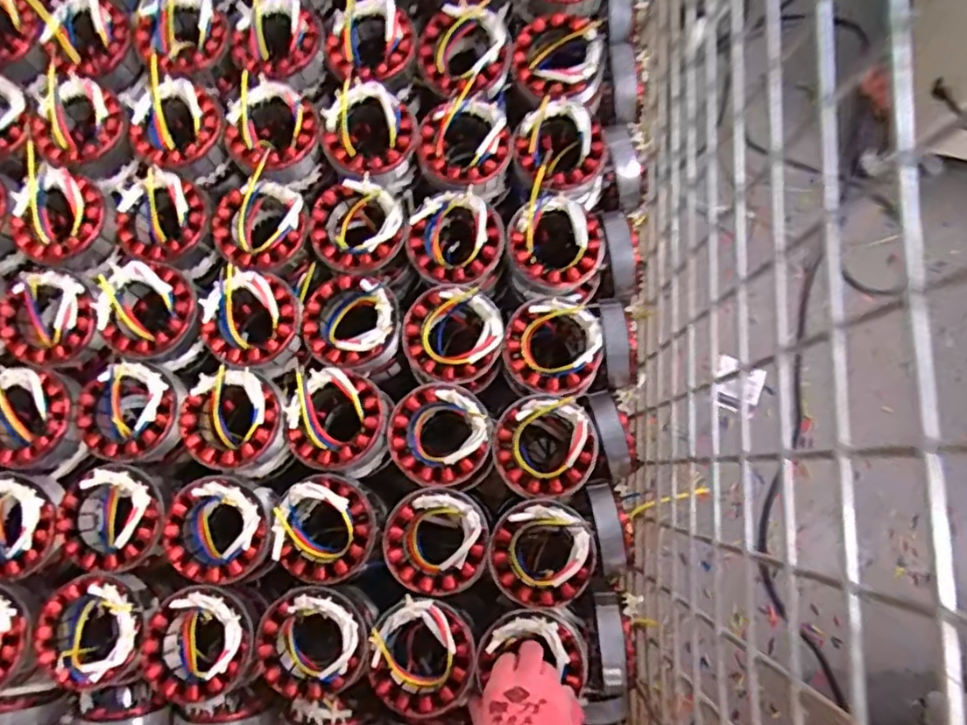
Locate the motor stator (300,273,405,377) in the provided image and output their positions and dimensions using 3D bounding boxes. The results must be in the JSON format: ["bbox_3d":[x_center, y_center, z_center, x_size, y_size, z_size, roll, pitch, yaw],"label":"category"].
[{"bbox_3d":[-0.117,-0.035,0.587,0.086,0.041,0.083,0,80,-1],"label":"motor stator"}]

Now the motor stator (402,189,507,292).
[{"bbox_3d":[-0.025,-0.110,0.608,0.081,0.056,0.084,0,80,-1],"label":"motor stator"}]

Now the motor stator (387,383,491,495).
[{"bbox_3d":[-0.037,0.063,0.573,0.087,0.048,0.086,0,80,-1],"label":"motor stator"}]

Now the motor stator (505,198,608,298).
[{"bbox_3d":[0.064,-0.105,0.609,0.091,0.057,0.081,-35,83,-7],"label":"motor stator"}]

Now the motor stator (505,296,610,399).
[{"bbox_3d":[0.065,-0.014,0.597,0.087,0.058,0.088,0,80,-1],"label":"motor stator"}]

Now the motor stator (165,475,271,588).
[{"bbox_3d":[-0.222,0.143,0.555,0.082,0.049,0.084,0,80,-1],"label":"motor stator"}]

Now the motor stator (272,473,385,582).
[{"bbox_3d":[-0.132,0.140,0.555,0.085,0.048,0.086,19,80,2],"label":"motor stator"}]

